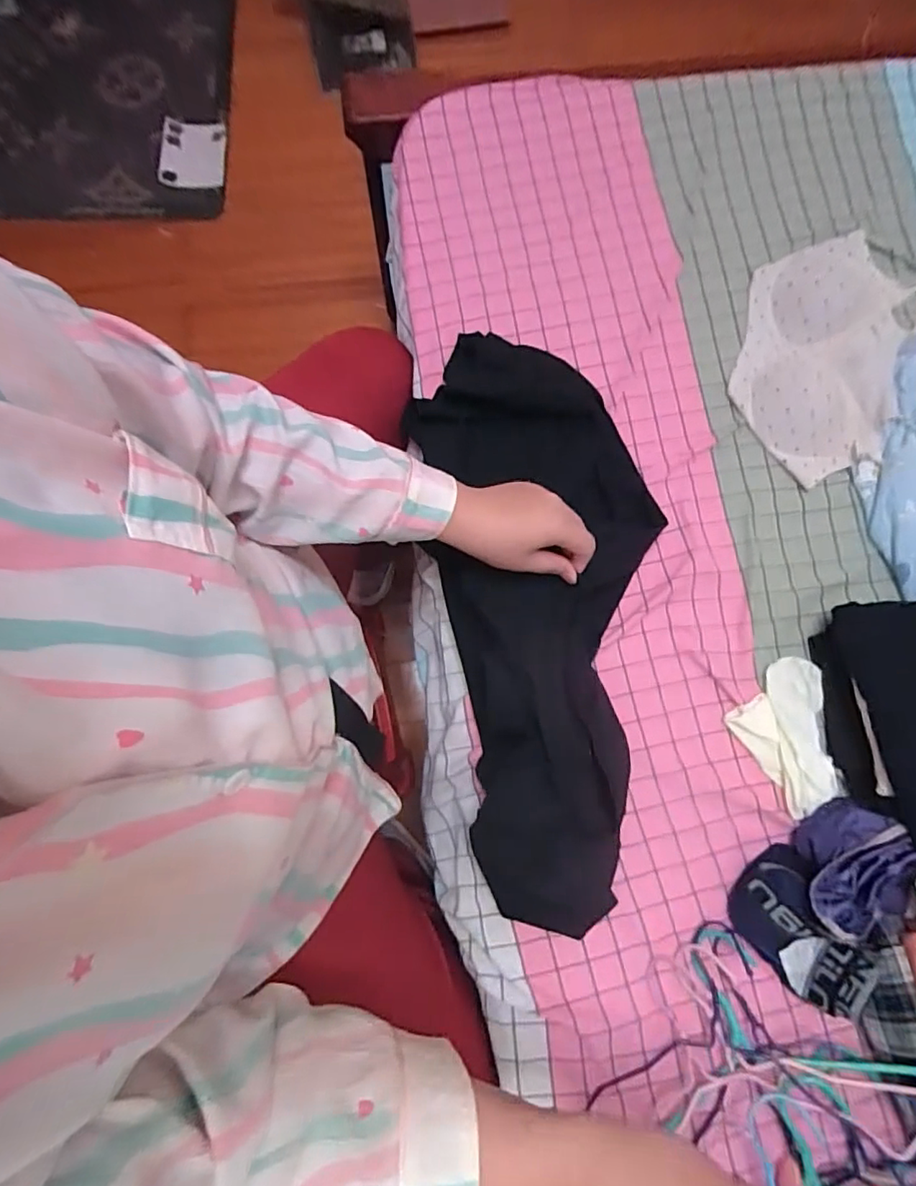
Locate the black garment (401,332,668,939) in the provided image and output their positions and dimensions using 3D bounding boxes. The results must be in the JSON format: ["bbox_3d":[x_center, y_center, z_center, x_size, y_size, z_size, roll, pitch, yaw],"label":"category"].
[{"bbox_3d":[0.088,0.015,0.591,0.241,0.066,0.623,-3,80,-2],"label":"black garment"}]

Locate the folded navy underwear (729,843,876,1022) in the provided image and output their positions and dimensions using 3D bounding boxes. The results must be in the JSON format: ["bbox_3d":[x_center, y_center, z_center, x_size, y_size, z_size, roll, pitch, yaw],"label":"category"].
[{"bbox_3d":[0.334,0.333,0.555,0.093,0.045,0.147,-28,81,-6],"label":"folded navy underwear"}]

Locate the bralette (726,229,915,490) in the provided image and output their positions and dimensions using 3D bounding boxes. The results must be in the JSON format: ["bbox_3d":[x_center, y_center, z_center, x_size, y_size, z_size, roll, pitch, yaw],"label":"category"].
[{"bbox_3d":[0.451,-0.307,0.690,0.203,0.029,0.326,29,80,4],"label":"bralette"}]

